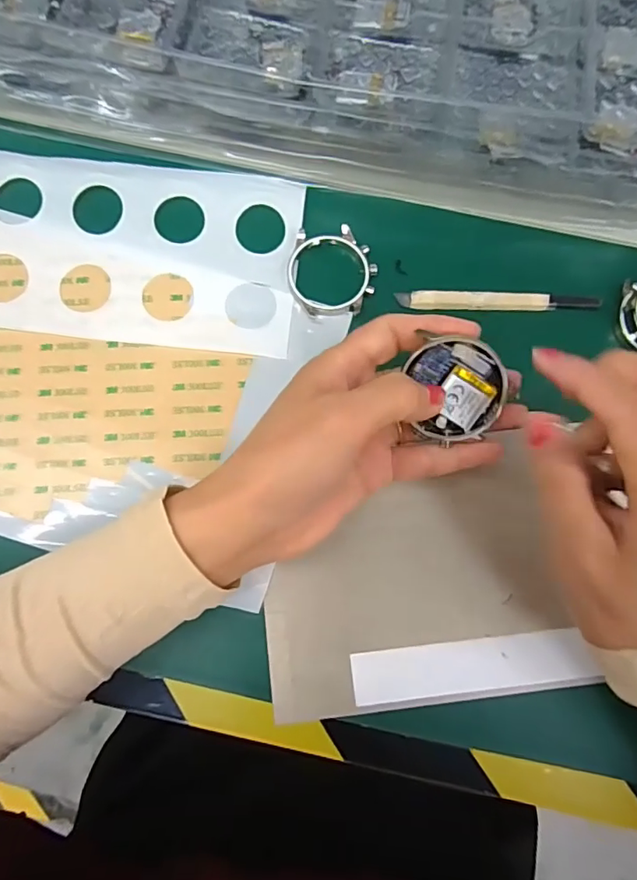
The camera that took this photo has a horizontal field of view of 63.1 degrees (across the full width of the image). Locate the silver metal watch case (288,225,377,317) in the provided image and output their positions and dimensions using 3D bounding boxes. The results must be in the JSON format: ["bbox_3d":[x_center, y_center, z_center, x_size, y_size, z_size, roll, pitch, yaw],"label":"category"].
[{"bbox_3d":[0.008,-0.095,0.291,0.048,0.005,0.051,-3,78,-2],"label":"silver metal watch case"}]

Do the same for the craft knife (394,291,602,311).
[{"bbox_3d":[0.101,-0.077,0.292,0.113,0.010,0.010,1,78,-1],"label":"craft knife"}]

